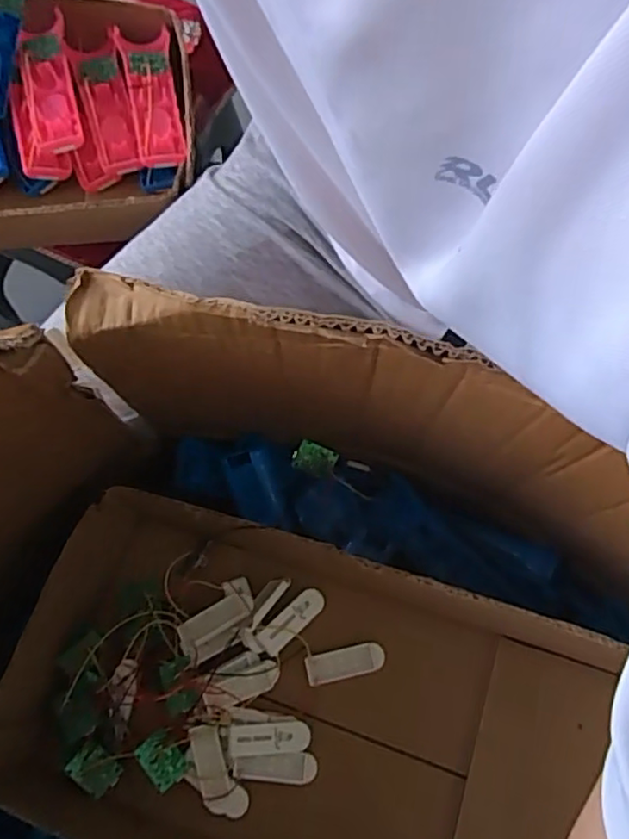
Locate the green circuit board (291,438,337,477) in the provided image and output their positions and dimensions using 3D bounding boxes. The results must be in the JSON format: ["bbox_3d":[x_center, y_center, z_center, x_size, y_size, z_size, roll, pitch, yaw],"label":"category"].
[{"bbox_3d":[0.000,0.034,0.557,0.035,0.010,0.025,19,75,5],"label":"green circuit board"}]

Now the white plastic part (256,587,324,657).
[{"bbox_3d":[-0.018,0.158,0.512,0.059,0.008,0.022,-41,78,-11],"label":"white plastic part"}]

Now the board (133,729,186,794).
[{"bbox_3d":[-0.112,0.250,0.478,0.025,0.004,0.036,-30,74,-31],"label":"board"}]

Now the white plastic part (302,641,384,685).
[{"bbox_3d":[0.024,0.188,0.502,0.060,0.008,0.022,-13,74,-4],"label":"white plastic part"}]

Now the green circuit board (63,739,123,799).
[{"bbox_3d":[-0.161,0.257,0.478,0.036,0.004,0.028,49,60,-16],"label":"green circuit board"}]

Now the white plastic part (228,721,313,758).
[{"bbox_3d":[-0.034,0.236,0.481,0.059,0.009,0.022,-3,74,-1],"label":"white plastic part"}]

